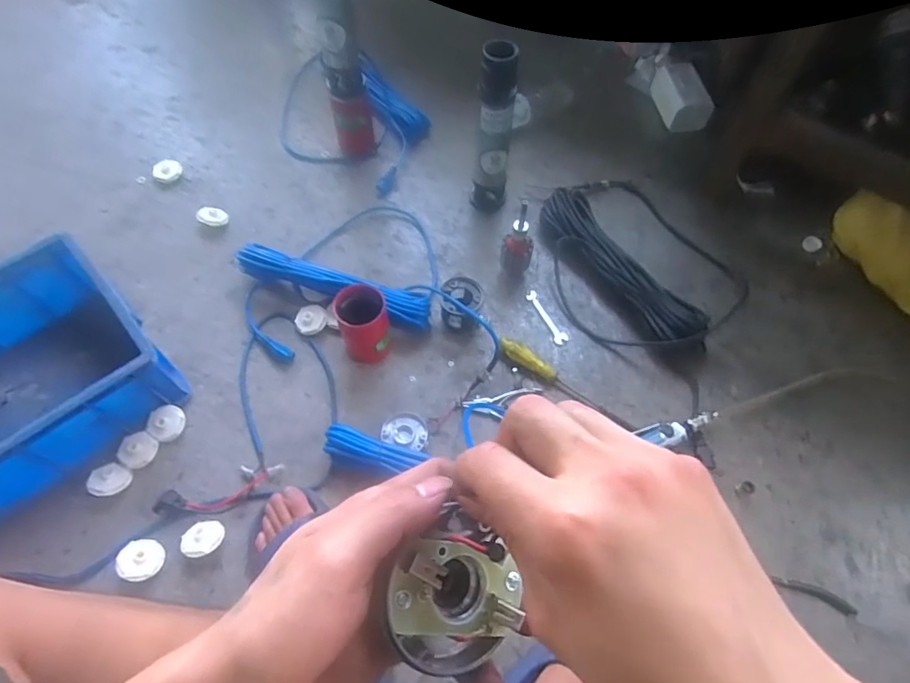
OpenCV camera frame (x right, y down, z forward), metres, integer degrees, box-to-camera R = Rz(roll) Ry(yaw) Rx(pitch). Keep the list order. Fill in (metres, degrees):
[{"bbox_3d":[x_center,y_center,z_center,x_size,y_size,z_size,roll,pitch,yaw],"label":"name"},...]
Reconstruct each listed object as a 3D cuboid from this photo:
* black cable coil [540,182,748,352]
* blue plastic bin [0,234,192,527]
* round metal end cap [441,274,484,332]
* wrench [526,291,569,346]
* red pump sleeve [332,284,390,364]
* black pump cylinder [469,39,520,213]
[{"bbox_3d":[0.320,-0.152,0.951,0.319,0.053,0.389,-32,67,-17],"label":"black cable coil"},{"bbox_3d":[-0.675,0.074,0.764,0.338,0.145,0.418,41,68,19],"label":"blue plastic bin"},{"bbox_3d":[0.012,-0.062,0.889,0.071,0.067,0.077,10,62,4],"label":"round metal end cap"},{"bbox_3d":[0.164,-0.043,0.923,0.024,0.007,0.116,-22,64,-12],"label":"wrench"},{"bbox_3d":[-0.145,-0.025,0.831,0.075,0.133,0.074,1,62,-1],"label":"red pump sleeve"},{"bbox_3d":[0.067,-0.355,0.910,0.064,0.308,0.057,10,62,4],"label":"black pump cylinder"}]

